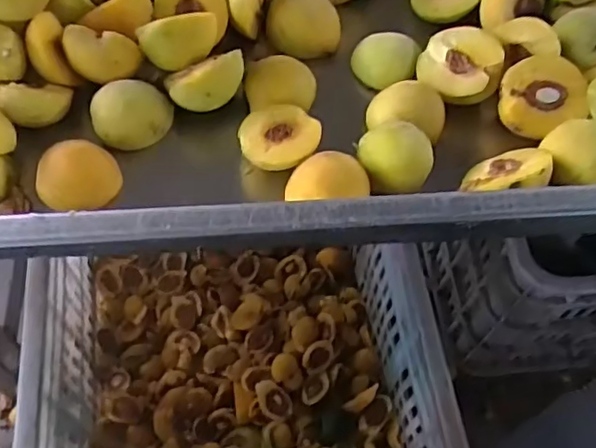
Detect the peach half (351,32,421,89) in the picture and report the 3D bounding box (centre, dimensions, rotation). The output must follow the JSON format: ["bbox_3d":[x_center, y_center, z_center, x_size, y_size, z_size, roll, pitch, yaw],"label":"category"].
[{"bbox_3d":[0.074,-0.135,0.509,0.052,0.044,0.029,21,15,32],"label":"peach half"}]

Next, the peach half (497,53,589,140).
[{"bbox_3d":[0.186,-0.096,0.470,0.062,0.031,0.058,-1,75,4],"label":"peach half"}]

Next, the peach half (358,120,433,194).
[{"bbox_3d":[0.070,-0.049,0.435,0.047,0.023,0.050,-6,60,-6],"label":"peach half"}]

